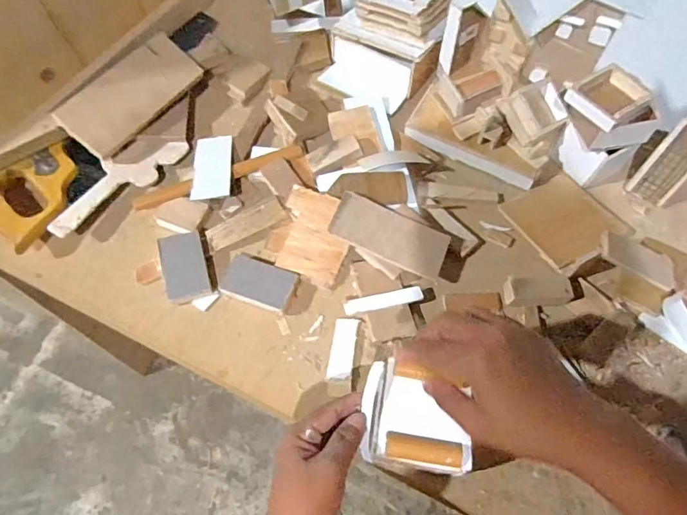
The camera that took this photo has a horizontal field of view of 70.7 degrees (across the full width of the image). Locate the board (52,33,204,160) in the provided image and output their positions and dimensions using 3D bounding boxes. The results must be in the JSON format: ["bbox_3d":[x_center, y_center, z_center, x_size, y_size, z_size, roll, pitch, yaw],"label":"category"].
[{"bbox_3d":[-0.245,-0.194,0.572,0.067,0.011,0.166,48,66,-23],"label":"board"}]

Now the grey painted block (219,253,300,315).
[{"bbox_3d":[-0.089,0.027,0.513,0.072,0.014,0.046,18,64,9],"label":"grey painted block"}]

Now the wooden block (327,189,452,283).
[{"bbox_3d":[0.050,-0.022,0.523,0.126,0.012,0.062,25,67,1],"label":"wooden block"}]

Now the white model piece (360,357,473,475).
[{"bbox_3d":[0.061,0.136,0.413,0.087,0.014,0.082,5,63,3],"label":"white model piece"}]

